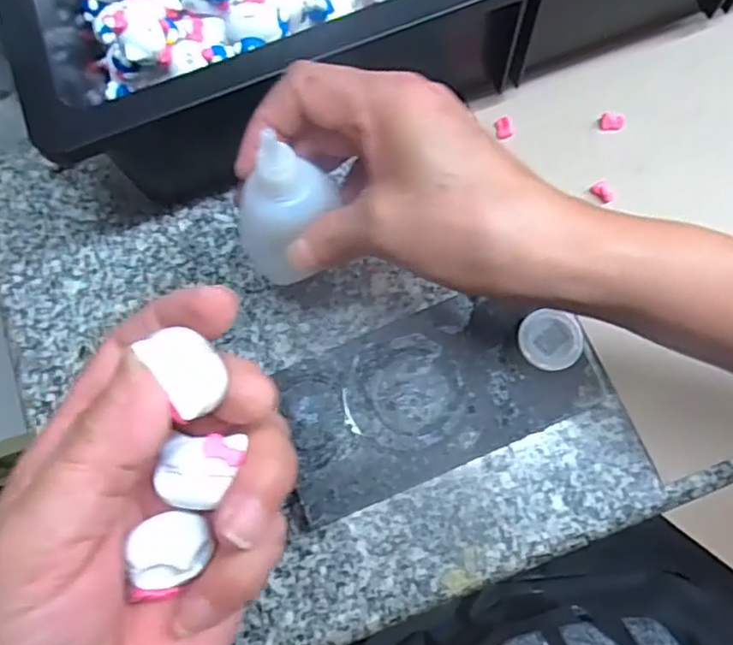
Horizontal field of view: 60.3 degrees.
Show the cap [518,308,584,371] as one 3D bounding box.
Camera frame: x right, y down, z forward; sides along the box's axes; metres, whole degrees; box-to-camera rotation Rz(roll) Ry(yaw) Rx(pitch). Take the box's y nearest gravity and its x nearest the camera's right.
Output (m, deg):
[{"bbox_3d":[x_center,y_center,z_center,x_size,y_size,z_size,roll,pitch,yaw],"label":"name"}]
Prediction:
[{"bbox_3d":[0.086,0.009,0.294,0.029,0.004,0.026,9,75,5],"label":"cap"}]

